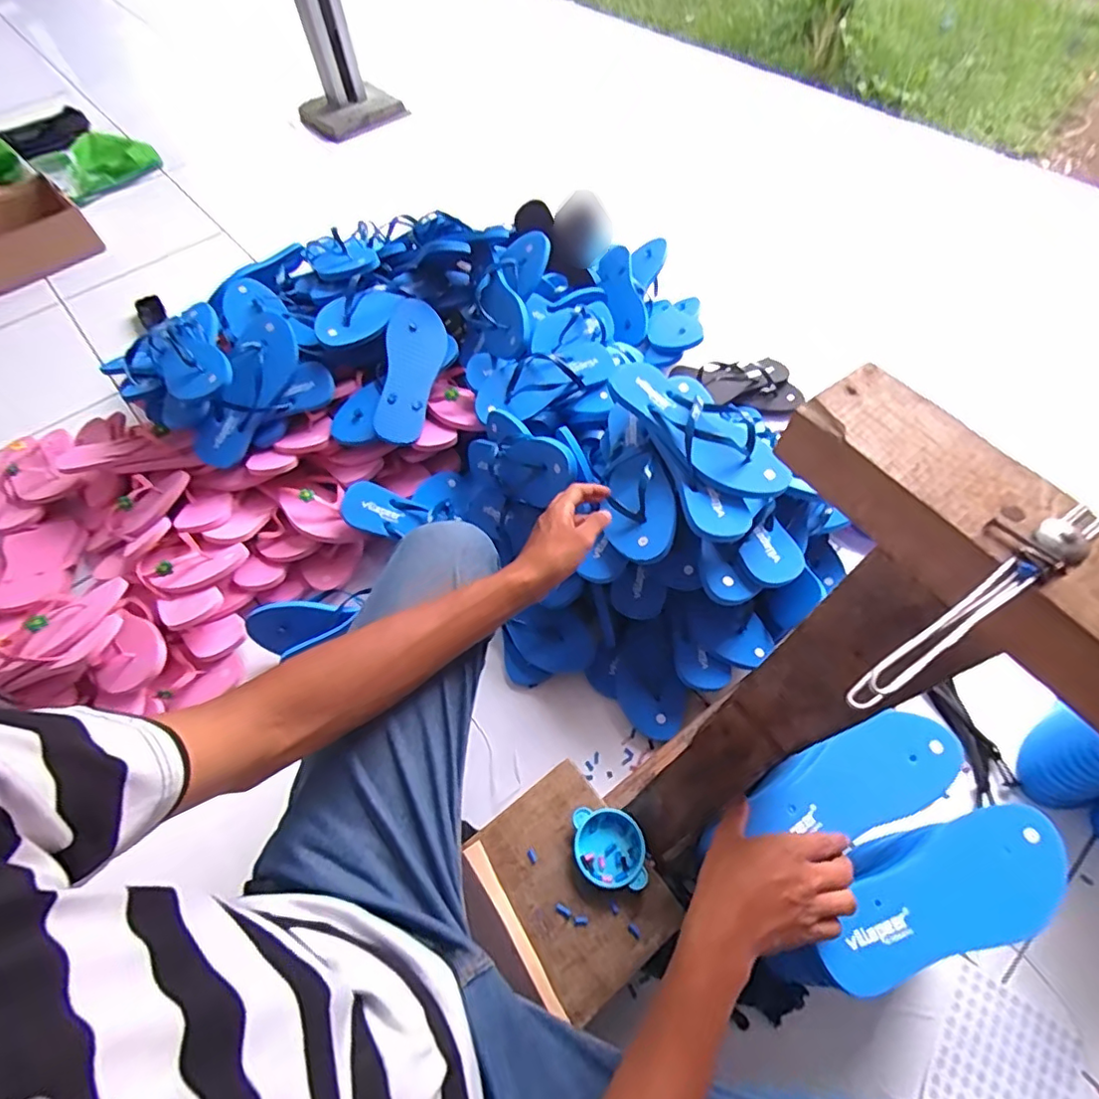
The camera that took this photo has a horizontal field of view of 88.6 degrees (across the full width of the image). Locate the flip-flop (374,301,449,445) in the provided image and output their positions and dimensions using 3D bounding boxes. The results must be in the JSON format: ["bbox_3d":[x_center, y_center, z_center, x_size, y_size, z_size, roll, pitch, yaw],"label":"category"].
[{"bbox_3d":[-0.219,-0.281,0.882,0.090,0.032,0.239,14,75,-23],"label":"flip-flop"}]

